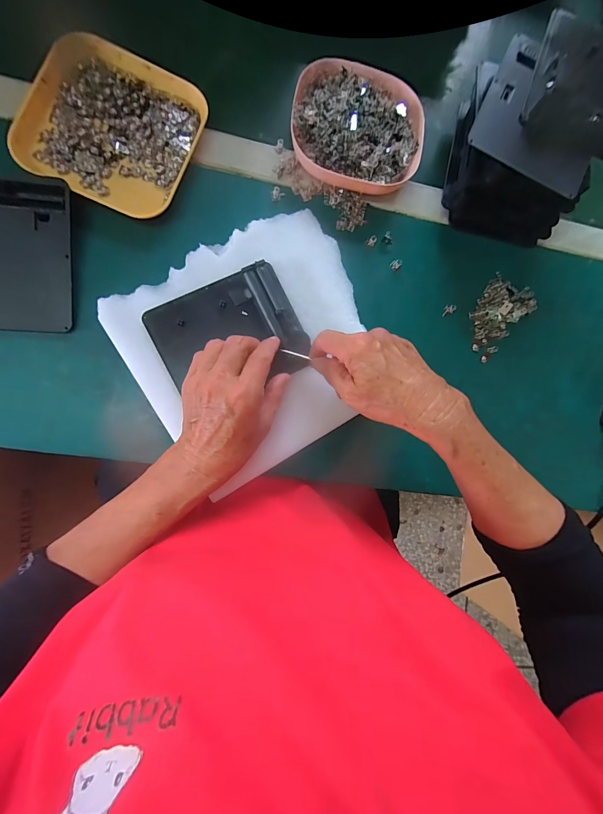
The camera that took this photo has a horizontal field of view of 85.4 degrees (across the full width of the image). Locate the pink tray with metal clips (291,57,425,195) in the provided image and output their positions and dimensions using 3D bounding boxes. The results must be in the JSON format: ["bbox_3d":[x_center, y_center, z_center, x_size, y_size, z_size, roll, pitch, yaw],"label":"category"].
[{"bbox_3d":[0.060,-0.294,0.341,0.135,0.023,0.129,12,88,-8],"label":"pink tray with metal clips"}]

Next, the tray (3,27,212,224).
[{"bbox_3d":[-0.178,-0.264,0.310,0.143,0.015,0.143,22,87,-7],"label":"tray"}]

